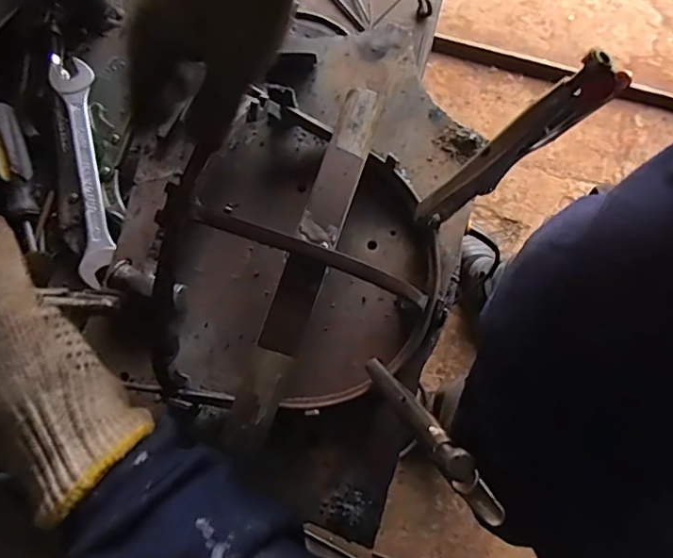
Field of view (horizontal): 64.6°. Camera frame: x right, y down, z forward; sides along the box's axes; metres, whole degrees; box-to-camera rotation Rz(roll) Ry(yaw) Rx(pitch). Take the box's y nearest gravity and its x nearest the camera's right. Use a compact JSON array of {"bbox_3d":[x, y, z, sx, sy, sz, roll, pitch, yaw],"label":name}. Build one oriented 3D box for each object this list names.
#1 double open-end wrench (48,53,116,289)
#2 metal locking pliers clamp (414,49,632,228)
[{"bbox_3d":[-0.223,-0.098,0.472,0.035,0.008,0.209,-13,79,-2],"label":"double open-end wrench"},{"bbox_3d":[0.108,-0.078,0.346,0.038,0.180,0.017,-18,78,-31],"label":"metal locking pliers clamp"}]

